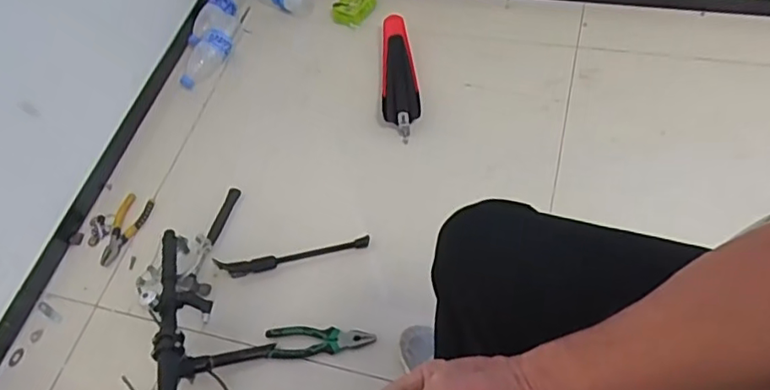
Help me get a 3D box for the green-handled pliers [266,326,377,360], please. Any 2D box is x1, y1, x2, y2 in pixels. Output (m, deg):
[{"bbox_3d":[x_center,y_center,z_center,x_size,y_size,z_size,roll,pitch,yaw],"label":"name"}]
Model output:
[{"bbox_3d":[-0.113,0.253,1.015,0.184,0.015,0.053,-2,58,8],"label":"green-handled pliers"}]

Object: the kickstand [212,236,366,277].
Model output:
[{"bbox_3d":[-0.171,0.115,1.099,0.282,0.030,0.035,-11,57,2],"label":"kickstand"}]

